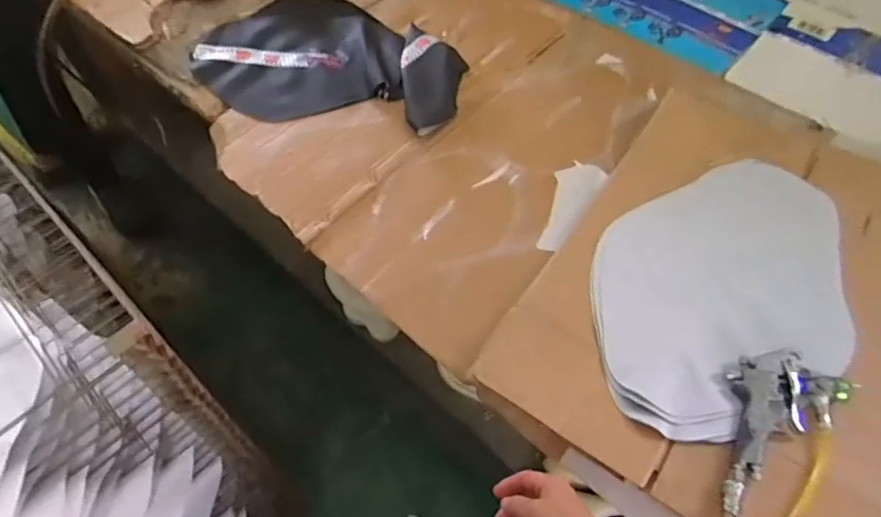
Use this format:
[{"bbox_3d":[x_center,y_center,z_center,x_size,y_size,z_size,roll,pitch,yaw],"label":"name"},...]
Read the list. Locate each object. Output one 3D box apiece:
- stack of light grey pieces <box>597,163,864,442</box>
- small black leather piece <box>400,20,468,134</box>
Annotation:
[{"bbox_3d":[0.388,0.036,0.797,0.416,0.048,0.329,-25,70,-9],"label":"stack of light grey pieces"},{"bbox_3d":[-0.012,-0.340,1.076,0.115,0.035,0.282,-5,56,-2],"label":"small black leather piece"}]

